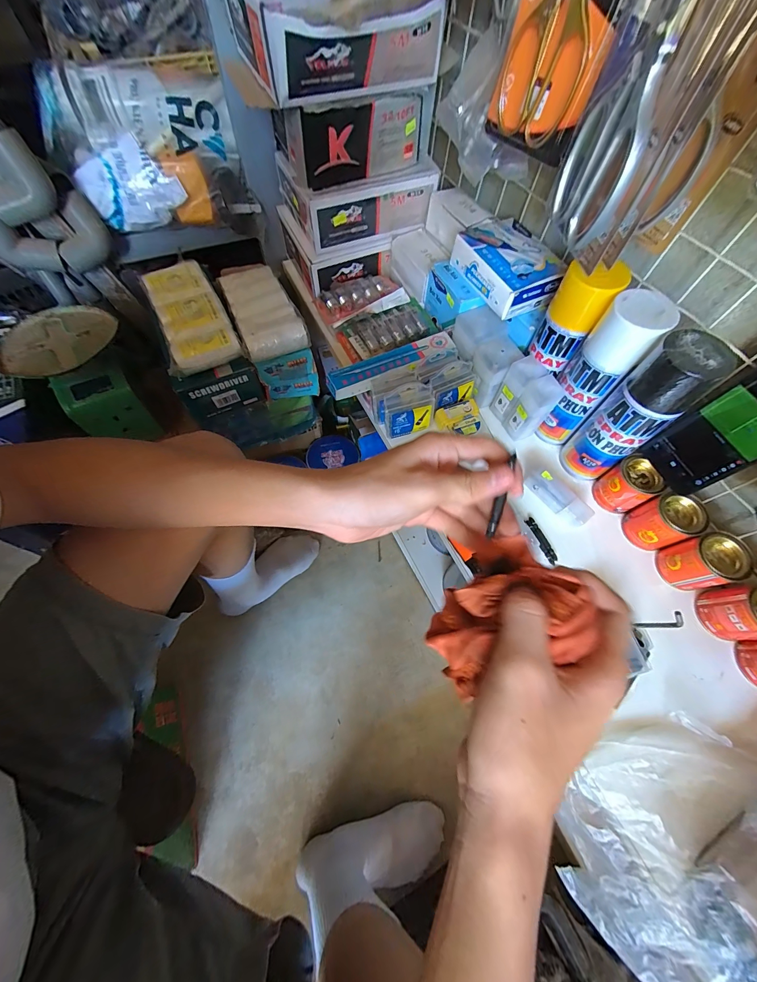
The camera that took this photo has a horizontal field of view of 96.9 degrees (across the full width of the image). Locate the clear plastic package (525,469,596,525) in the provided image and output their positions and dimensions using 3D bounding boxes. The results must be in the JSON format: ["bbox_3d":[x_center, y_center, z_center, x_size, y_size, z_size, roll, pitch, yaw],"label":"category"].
[{"bbox_3d":[0.241,0.008,0.448,0.031,0.023,0.087,-38,71,-20],"label":"clear plastic package"}]

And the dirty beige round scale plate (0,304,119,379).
[{"bbox_3d":[-0.491,-0.229,0.507,0.152,0.018,0.156,2,63,-3],"label":"dirty beige round scale plate"}]

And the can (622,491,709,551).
[{"bbox_3d":[0.350,0.039,0.414,0.049,0.069,0.054,-16,65,-12],"label":"can"}]

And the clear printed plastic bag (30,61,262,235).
[{"bbox_3d":[-0.357,-0.529,0.530,0.281,0.167,0.150,-14,65,-11],"label":"clear printed plastic bag"}]

